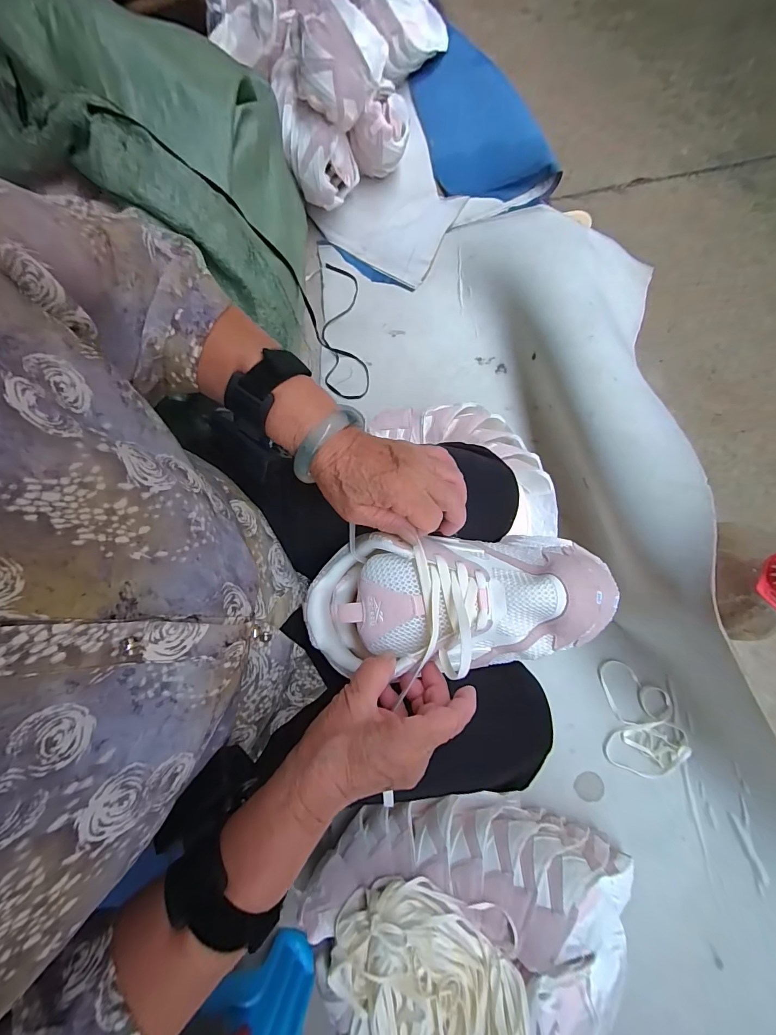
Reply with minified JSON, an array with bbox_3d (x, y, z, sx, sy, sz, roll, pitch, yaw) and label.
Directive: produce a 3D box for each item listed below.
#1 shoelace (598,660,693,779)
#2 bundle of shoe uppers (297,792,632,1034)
[{"bbox_3d":[0.452,0.357,0.685,0.131,0.019,0.189,1,77,1],"label":"shoelace"},{"bbox_3d":[0.136,0.603,0.543,0.478,0.187,0.342,-1,77,1],"label":"bundle of shoe uppers"}]

